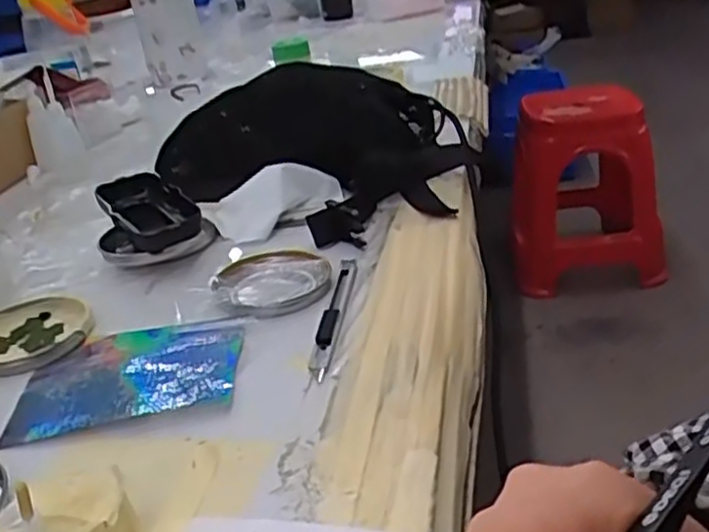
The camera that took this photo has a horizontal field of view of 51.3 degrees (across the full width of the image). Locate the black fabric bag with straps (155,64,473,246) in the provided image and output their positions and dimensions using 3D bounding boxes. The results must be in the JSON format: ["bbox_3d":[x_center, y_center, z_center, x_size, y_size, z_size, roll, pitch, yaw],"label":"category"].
[{"bbox_3d":[-0.033,-0.124,0.665,0.194,0.087,0.278,-25,32,-32],"label":"black fabric bag with straps"}]

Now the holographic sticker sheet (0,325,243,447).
[{"bbox_3d":[-0.129,0.064,0.423,0.121,0.010,0.099,-7,24,1],"label":"holographic sticker sheet"}]

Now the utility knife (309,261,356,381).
[{"bbox_3d":[-0.012,0.027,0.454,0.012,0.007,0.136,-2,27,10],"label":"utility knife"}]

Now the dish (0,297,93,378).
[{"bbox_3d":[-0.210,0.045,0.475,0.077,0.011,0.082,-6,26,3],"label":"dish"}]

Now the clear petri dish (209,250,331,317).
[{"bbox_3d":[-0.057,0.008,0.497,0.070,0.013,0.077,-6,26,3],"label":"clear petri dish"}]

